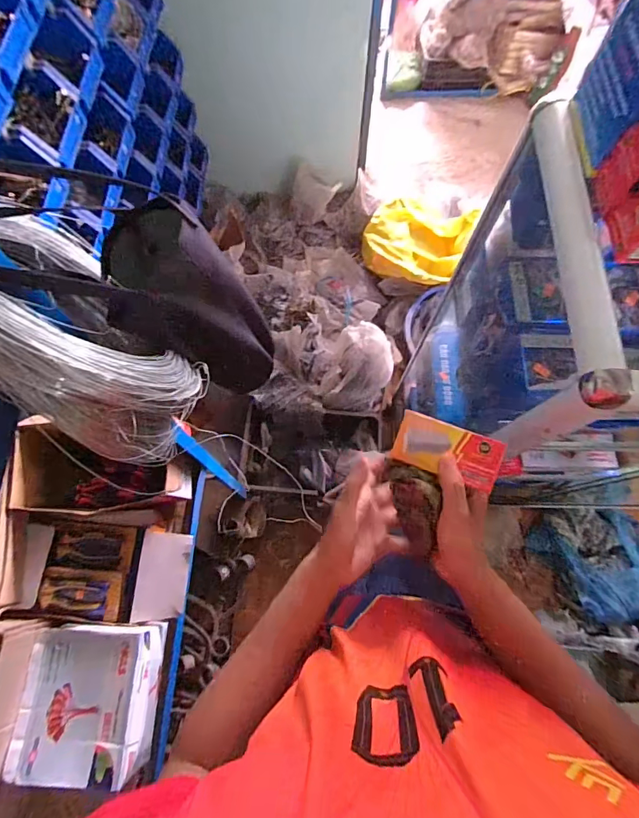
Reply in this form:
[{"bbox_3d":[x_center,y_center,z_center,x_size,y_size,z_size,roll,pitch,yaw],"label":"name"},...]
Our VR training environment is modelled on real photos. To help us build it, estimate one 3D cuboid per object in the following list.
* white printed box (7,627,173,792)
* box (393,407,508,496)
[{"bbox_3d":[-0.347,0.439,0.661,0.179,0.076,0.200,4,72,1],"label":"white printed box"},{"bbox_3d":[0.136,0.044,0.461,0.109,0.019,0.054,19,73,17],"label":"box"}]

